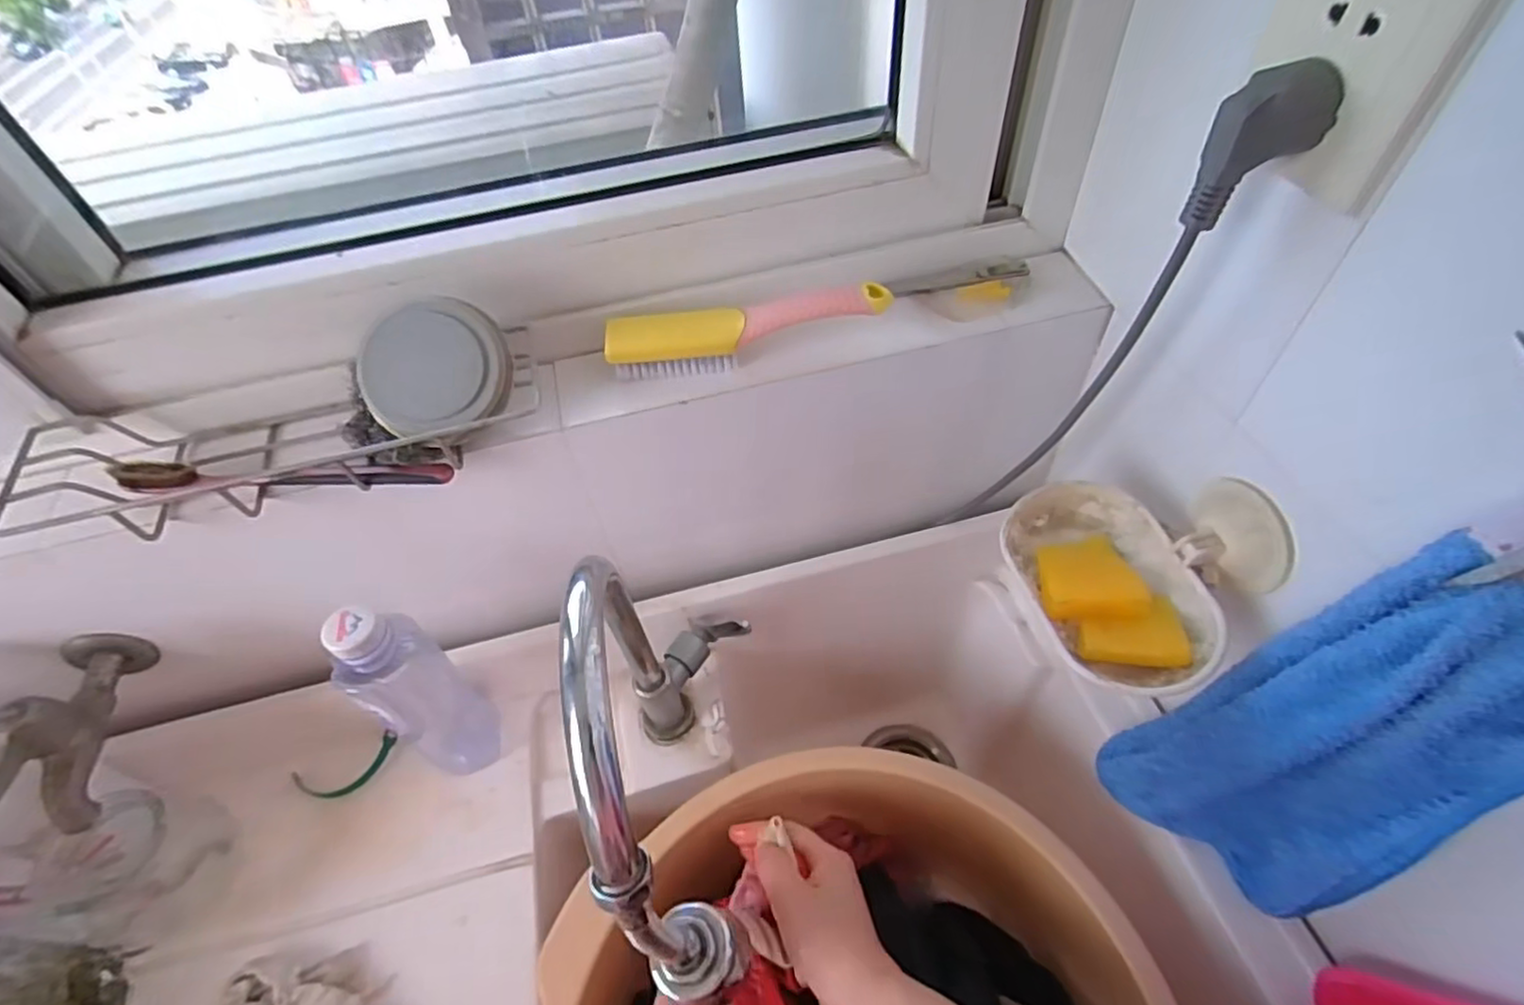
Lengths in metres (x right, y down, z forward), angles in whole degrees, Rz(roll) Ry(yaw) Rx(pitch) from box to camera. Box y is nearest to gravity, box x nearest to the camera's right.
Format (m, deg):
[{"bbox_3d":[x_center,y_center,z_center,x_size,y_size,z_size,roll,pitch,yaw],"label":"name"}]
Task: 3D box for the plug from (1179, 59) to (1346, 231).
[{"bbox_3d":[0.220,-0.156,0.301,0.036,0.063,0.027,-16,52,-9],"label":"plug"}]

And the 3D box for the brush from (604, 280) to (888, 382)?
[{"bbox_3d":[-0.009,-0.107,0.431,0.175,0.039,0.029,-6,51,-1],"label":"brush"}]

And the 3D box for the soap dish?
[{"bbox_3d":[0.223,0.033,0.396,0.134,0.057,0.138,-15,51,-8],"label":"soap dish"}]

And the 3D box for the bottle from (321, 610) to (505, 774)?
[{"bbox_3d":[-0.234,0.131,0.462,0.046,0.170,0.057,29,58,25],"label":"bottle"}]

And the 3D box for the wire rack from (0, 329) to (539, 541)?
[{"bbox_3d":[-0.275,-0.044,0.394,0.286,0.061,0.082,-12,51,-5],"label":"wire rack"}]

